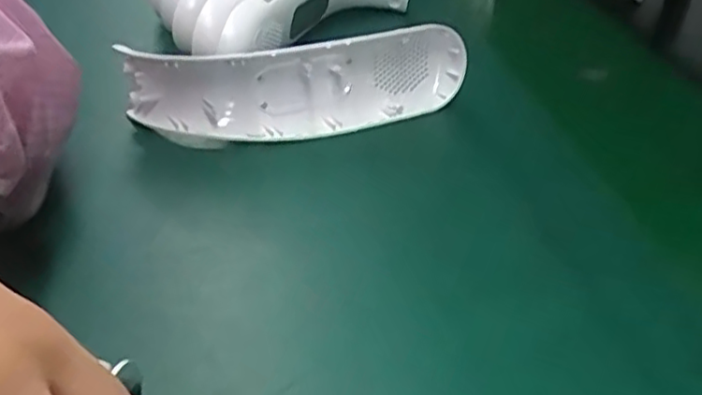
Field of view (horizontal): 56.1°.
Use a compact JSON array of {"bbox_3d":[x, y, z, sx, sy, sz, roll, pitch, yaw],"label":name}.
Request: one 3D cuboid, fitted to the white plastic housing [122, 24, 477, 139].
[{"bbox_3d":[-0.023,-0.065,0.382,0.203,0.047,0.043,-7,38,-9],"label":"white plastic housing"}]

